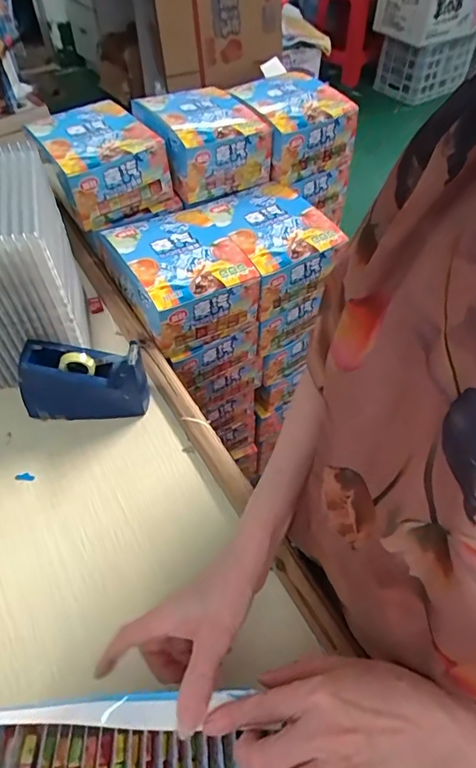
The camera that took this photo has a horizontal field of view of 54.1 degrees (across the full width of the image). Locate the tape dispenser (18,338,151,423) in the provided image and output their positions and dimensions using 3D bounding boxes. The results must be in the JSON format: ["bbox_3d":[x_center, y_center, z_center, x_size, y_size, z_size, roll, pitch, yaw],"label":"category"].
[{"bbox_3d":[-0.175,-0.004,0.536,0.134,0.092,0.046,-2,51,-2],"label":"tape dispenser"}]

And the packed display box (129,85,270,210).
[{"bbox_3d":[-0.059,-0.398,0.761,0.165,0.090,0.176,-23,55,-18],"label":"packed display box"}]

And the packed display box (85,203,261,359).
[{"bbox_3d":[-0.093,-0.168,0.682,0.160,0.092,0.221,-24,55,-19],"label":"packed display box"}]

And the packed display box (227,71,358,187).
[{"bbox_3d":[0.092,-0.441,0.797,0.156,0.100,0.170,-23,55,-18],"label":"packed display box"}]

